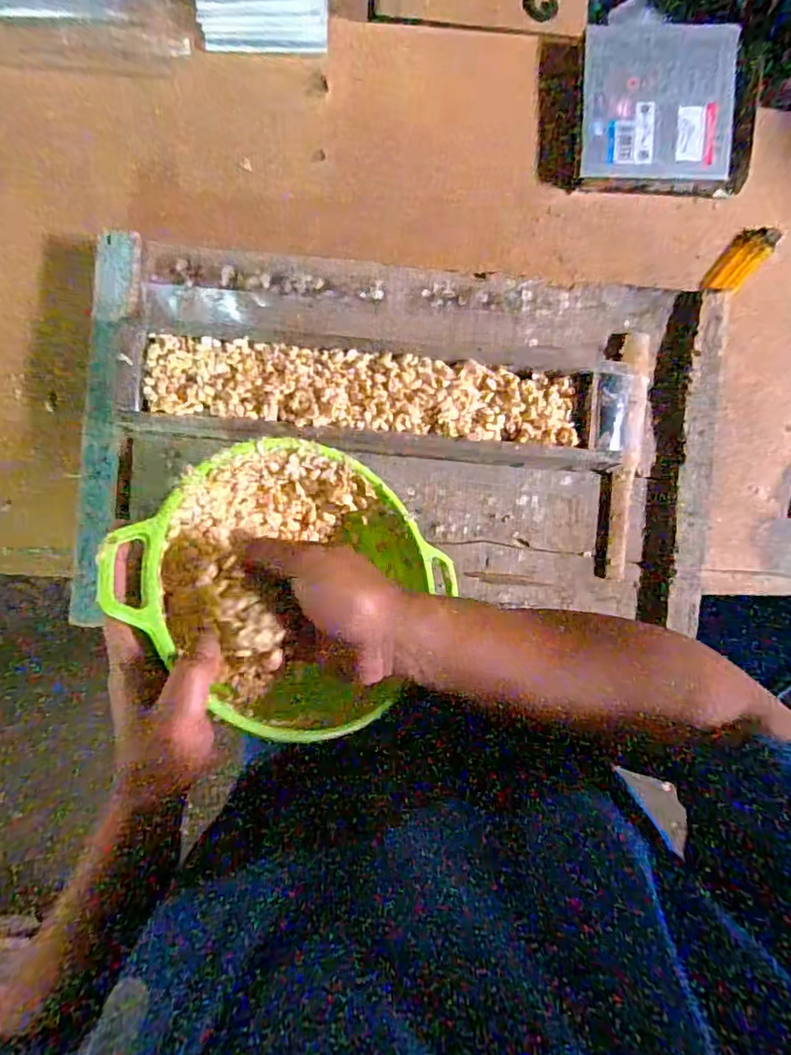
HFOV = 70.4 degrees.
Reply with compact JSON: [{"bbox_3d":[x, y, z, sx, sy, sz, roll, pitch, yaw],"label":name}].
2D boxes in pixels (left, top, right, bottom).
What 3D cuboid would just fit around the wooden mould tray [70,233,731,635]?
[{"bbox_3d":[0.010,-0.083,0.507,0.552,0.078,0.311,7,92,-5],"label":"wooden mould tray"}]

